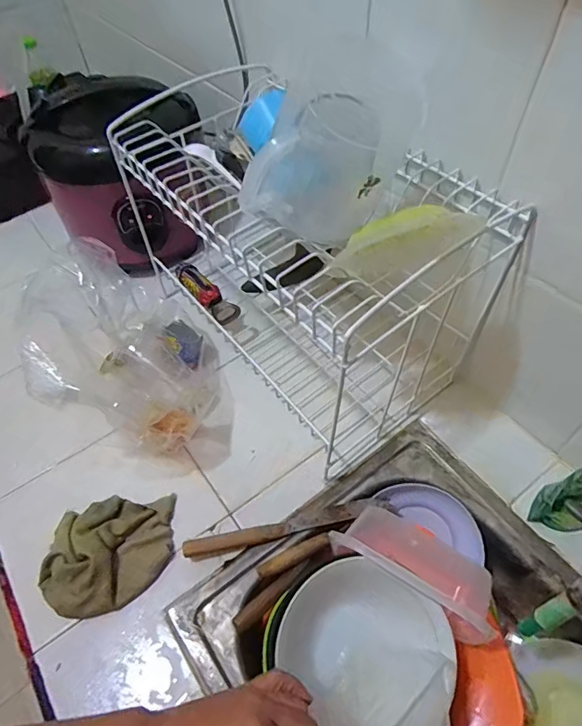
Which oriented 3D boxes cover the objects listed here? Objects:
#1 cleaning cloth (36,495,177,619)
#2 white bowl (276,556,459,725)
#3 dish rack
[{"bbox_3d":[-0.214,0.219,0.549,0.145,0.044,0.123,-10,53,-4],"label":"cleaning cloth"},{"bbox_3d":[0.077,0.296,0.469,0.170,0.068,0.162,-1,53,2],"label":"white bowl"},{"bbox_3d":[0.002,-0.135,0.638,0.246,0.311,0.456,-34,59,-21],"label":"dish rack"}]

